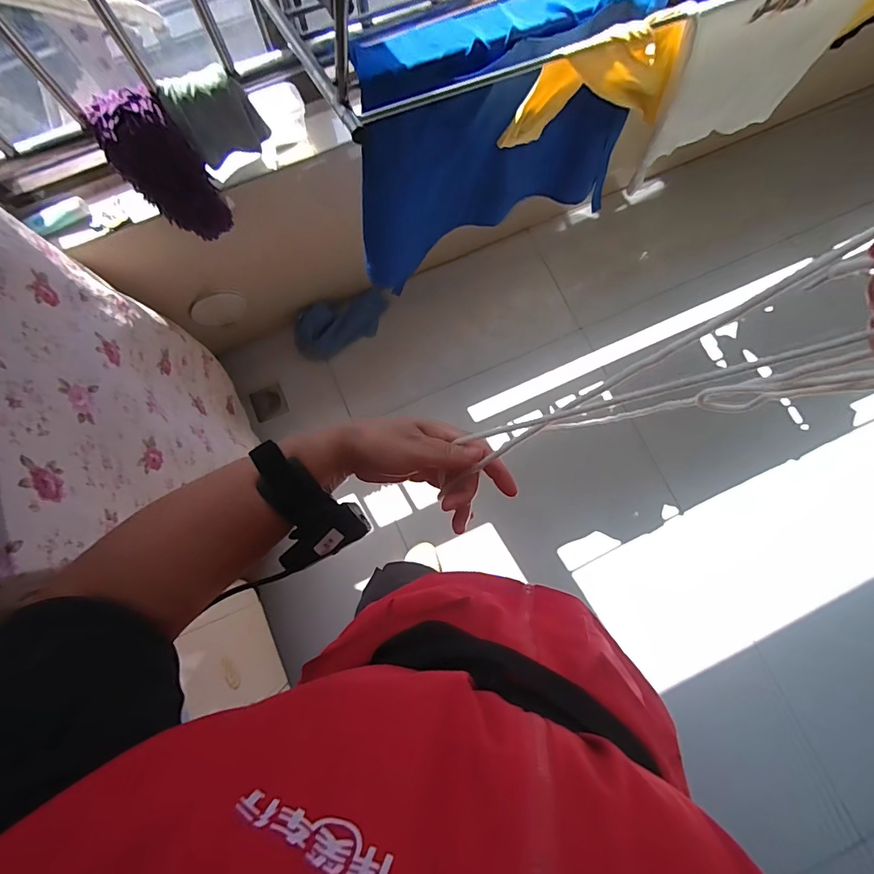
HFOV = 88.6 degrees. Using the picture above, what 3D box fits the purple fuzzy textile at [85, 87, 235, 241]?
[{"bbox_3d":[-0.497,-0.485,0.832,0.125,0.242,0.129,0,79,0],"label":"purple fuzzy textile"}]

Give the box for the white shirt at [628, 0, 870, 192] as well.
[{"bbox_3d":[0.513,-0.610,0.751,0.365,0.271,0.064,-31,81,-6],"label":"white shirt"}]

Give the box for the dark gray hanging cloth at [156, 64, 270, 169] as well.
[{"bbox_3d":[-0.384,-0.564,0.792,0.139,0.129,0.055,-17,80,-3],"label":"dark gray hanging cloth"}]

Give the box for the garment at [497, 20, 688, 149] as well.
[{"bbox_3d":[0.231,-0.511,0.655,0.281,0.156,0.035,-24,80,-4],"label":"garment"}]

